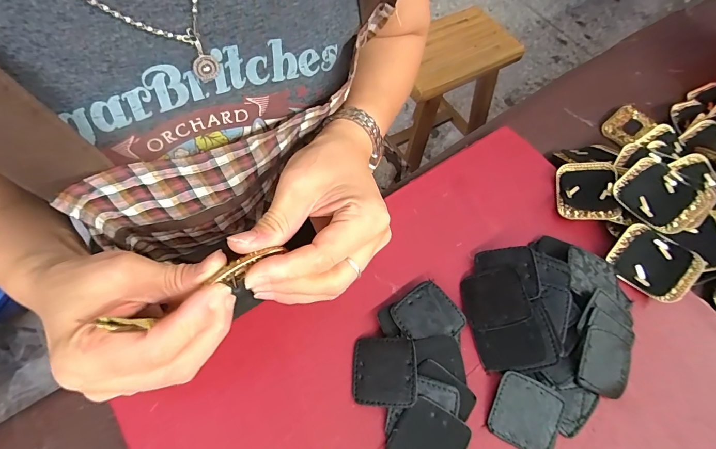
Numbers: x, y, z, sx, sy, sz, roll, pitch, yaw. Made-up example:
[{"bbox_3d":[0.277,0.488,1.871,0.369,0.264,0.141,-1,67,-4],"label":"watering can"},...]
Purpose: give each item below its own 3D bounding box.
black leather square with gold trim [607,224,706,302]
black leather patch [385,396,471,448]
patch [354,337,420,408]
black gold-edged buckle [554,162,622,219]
[{"bbox_3d":[0.241,0.032,0.288,0.058,0.009,0.046,33,95,20],"label":"black leather square with gold trim"},{"bbox_3d":[0.045,0.140,0.228,0.044,0.004,0.044,30,79,8],"label":"black leather patch"},{"bbox_3d":[0.018,0.100,0.243,0.044,0.004,0.042,-7,63,17],"label":"patch"},{"bbox_3d":[0.203,-0.031,0.317,0.046,0.013,0.055,2,63,23],"label":"black gold-edged buckle"}]

